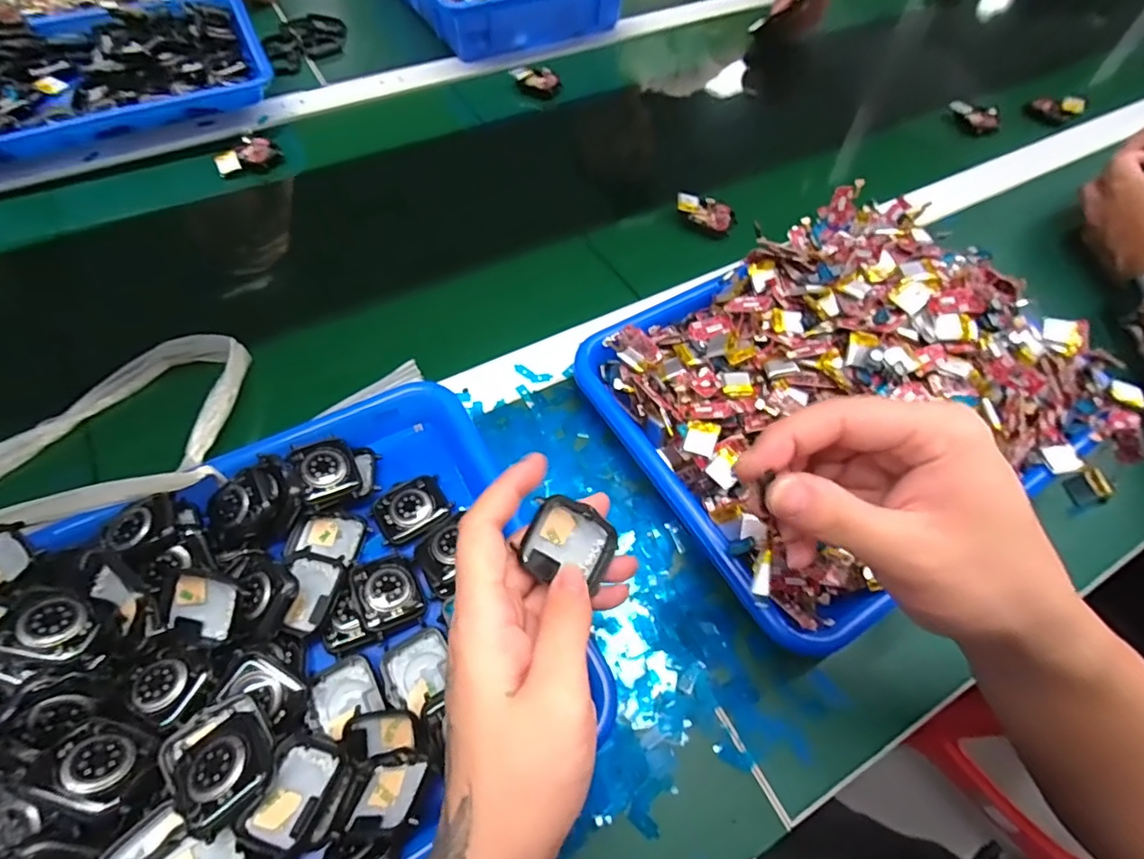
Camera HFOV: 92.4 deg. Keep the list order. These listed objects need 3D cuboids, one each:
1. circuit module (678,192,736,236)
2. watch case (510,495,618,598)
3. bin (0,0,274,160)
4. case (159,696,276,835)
[{"bbox_3d":[0.128,-0.208,0.522,0.056,0.016,0.032,28,62,13],"label":"circuit module"},{"bbox_3d":[-0.003,0.052,0.254,0.044,0.007,0.037,31,80,-23],"label":"watch case"},{"bbox_3d":[-0.506,-0.371,0.587,0.336,0.050,0.210,-25,64,-16],"label":"bin"},{"bbox_3d":[-0.161,0.151,0.250,0.042,0.012,0.053,-32,45,-25],"label":"case"}]

